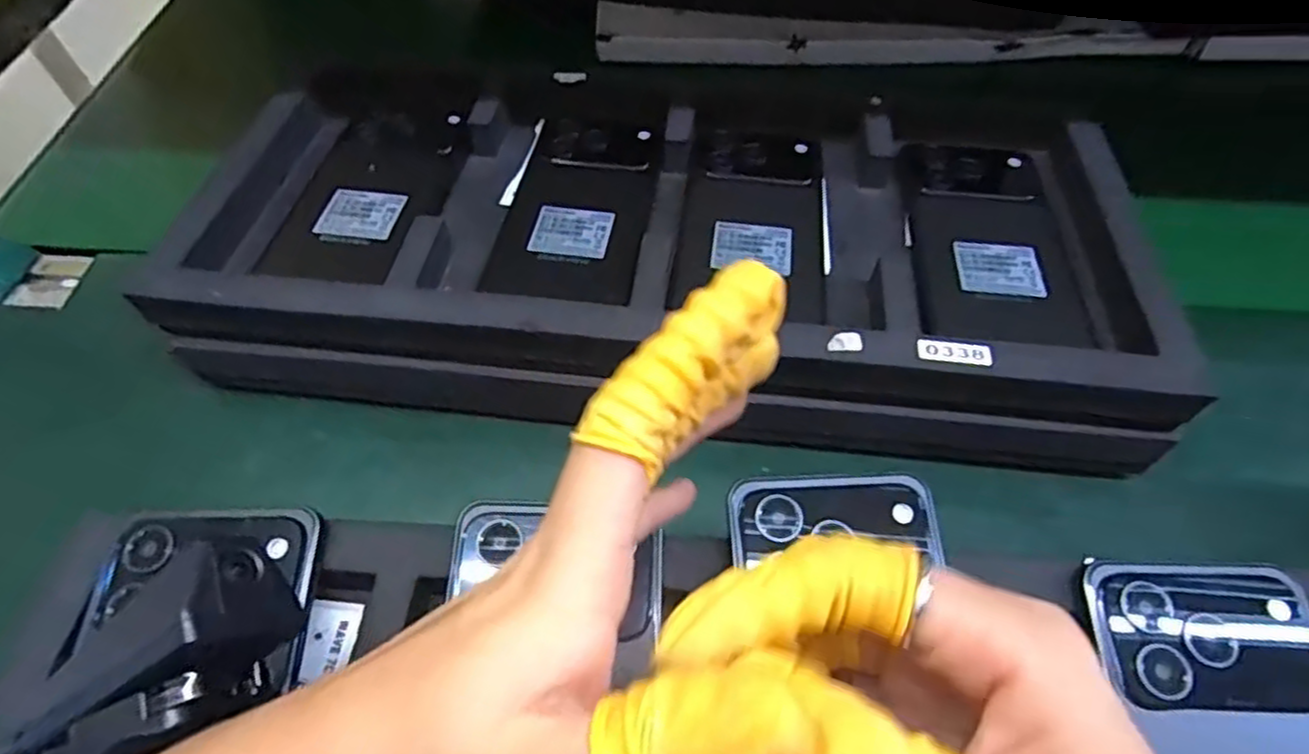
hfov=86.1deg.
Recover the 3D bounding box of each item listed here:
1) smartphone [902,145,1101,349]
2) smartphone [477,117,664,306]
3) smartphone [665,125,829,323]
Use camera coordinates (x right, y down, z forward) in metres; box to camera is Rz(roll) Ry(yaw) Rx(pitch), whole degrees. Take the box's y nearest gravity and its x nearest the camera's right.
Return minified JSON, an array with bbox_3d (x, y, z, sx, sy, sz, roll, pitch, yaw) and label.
[{"bbox_3d":[0.175,-0.074,0.368,0.075,0.008,0.145,5,56,2],"label":"smartphone"},{"bbox_3d":[-0.040,-0.098,0.386,0.073,0.008,0.138,8,57,5],"label":"smartphone"},{"bbox_3d":[0.054,-0.086,0.382,0.075,0.013,0.144,7,56,4],"label":"smartphone"}]

